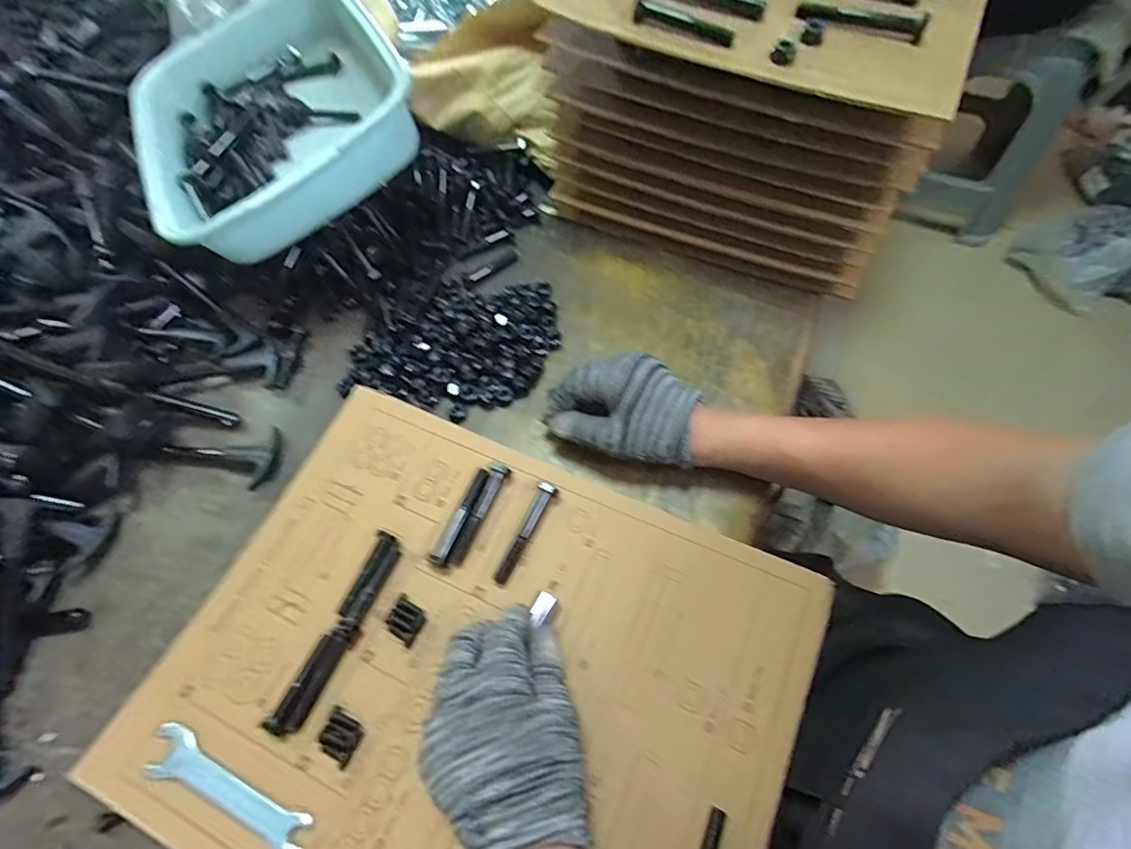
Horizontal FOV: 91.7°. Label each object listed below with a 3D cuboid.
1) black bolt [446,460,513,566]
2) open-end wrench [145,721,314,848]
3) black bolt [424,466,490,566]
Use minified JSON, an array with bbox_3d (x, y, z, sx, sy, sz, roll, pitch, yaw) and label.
[{"bbox_3d":[-0.062,0.062,0.391,0.012,0.010,0.077,23,66,12],"label":"black bolt"},{"bbox_3d":[-0.196,0.211,0.315,0.112,0.004,0.025,24,66,12],"label":"open-end wrench"},{"bbox_3d":[-0.074,0.065,0.389,0.014,0.009,0.073,24,66,12],"label":"black bolt"}]

